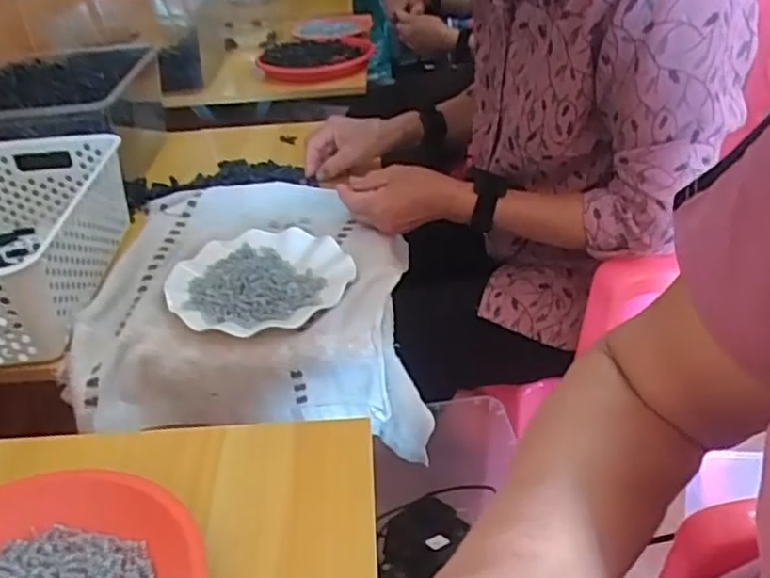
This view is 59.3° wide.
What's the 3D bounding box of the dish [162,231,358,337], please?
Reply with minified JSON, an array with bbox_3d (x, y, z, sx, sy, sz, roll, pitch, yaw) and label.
[{"bbox_3d":[-0.129,-0.013,0.700,0.176,0.030,0.174,-2,34,1],"label":"dish"}]

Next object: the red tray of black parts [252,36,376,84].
[{"bbox_3d":[-0.152,-0.506,1.462,0.243,0.036,0.311,-5,35,-2],"label":"red tray of black parts"}]

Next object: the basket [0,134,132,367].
[{"bbox_3d":[-0.411,-0.047,0.722,0.198,0.112,0.317,-4,34,-1],"label":"basket"}]

